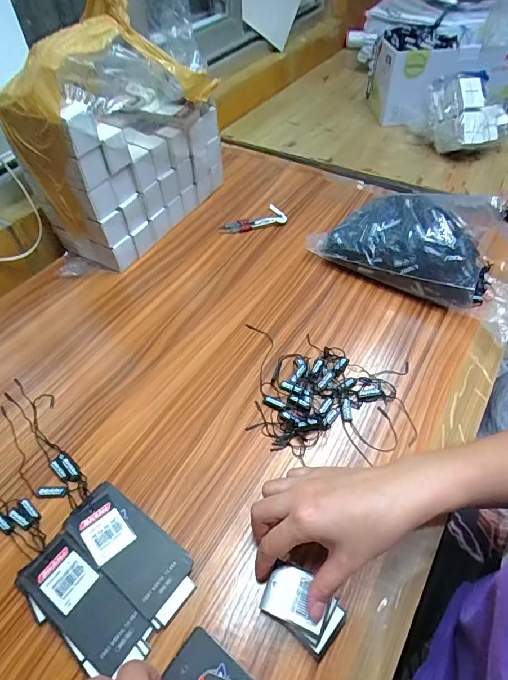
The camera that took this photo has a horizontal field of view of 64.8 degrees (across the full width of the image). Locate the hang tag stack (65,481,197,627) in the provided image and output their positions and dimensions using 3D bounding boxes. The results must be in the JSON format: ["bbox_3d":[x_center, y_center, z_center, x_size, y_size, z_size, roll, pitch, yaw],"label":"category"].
[{"bbox_3d":[-0.107,0.181,0.349,0.126,0.015,0.054,29,57,23],"label":"hang tag stack"}]

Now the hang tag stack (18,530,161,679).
[{"bbox_3d":[-0.140,0.214,0.324,0.119,0.012,0.052,30,58,24],"label":"hang tag stack"}]

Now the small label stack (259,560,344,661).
[{"bbox_3d":[0.038,0.211,0.317,0.061,0.015,0.042,28,57,23],"label":"small label stack"}]

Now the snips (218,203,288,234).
[{"bbox_3d":[-0.004,-0.194,0.649,0.107,0.013,0.046,-13,52,-8],"label":"snips"}]

